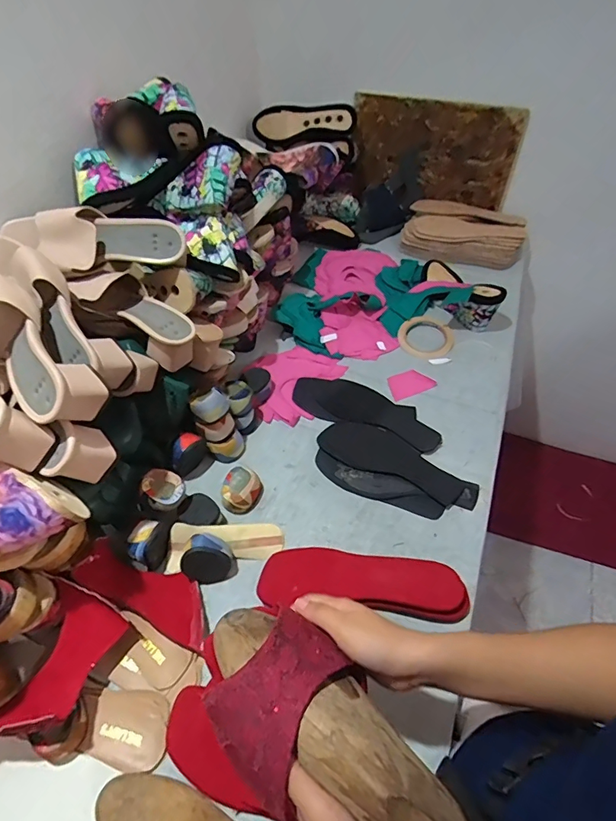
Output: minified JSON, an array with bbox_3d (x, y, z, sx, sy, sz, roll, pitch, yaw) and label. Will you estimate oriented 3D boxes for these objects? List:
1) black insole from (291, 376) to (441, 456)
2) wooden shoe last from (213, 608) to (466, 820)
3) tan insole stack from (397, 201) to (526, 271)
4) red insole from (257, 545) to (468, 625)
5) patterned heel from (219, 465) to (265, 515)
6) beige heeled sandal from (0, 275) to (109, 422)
[{"bbox_3d":[0.098,-0.003,0.752,0.248,0.011,0.093,20,53,17],"label":"black insole"},{"bbox_3d":[0.025,0.232,0.331,0.229,0.071,0.064,35,59,22],"label":"wooden shoe last"},{"bbox_3d":[0.356,-0.412,1.033,0.259,0.064,0.162,16,52,15],"label":"tan insole stack"},{"bbox_3d":[0.065,0.208,0.554,0.243,0.033,0.072,3,50,4],"label":"red insole"},{"bbox_3d":[-0.094,0.111,0.648,0.051,0.040,0.060,14,52,13],"label":"patterned heel"},{"bbox_3d":[-0.313,-0.070,0.478,0.095,0.090,0.226,-38,58,-26],"label":"beige heeled sandal"}]

